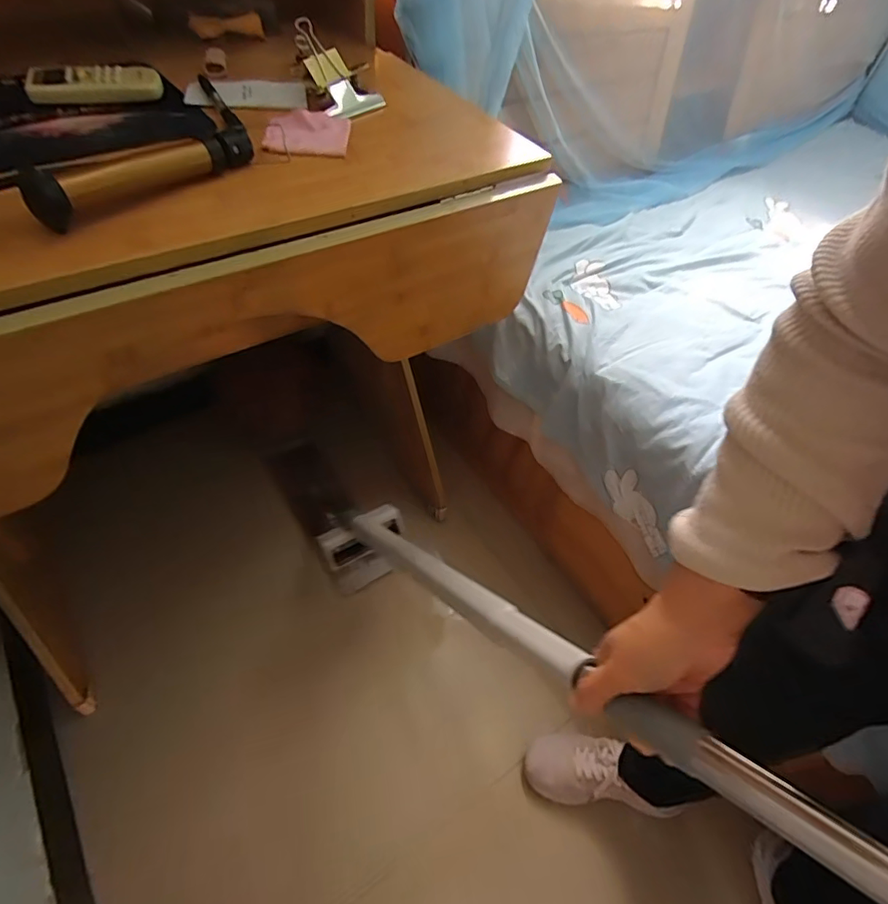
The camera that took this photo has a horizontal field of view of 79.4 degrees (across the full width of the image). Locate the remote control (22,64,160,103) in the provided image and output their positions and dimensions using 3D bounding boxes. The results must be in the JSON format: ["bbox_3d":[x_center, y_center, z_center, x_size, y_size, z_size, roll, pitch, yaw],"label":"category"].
[{"bbox_3d":[-0.353,-0.374,0.542,0.121,0.026,0.035,-17,56,-17],"label":"remote control"}]

